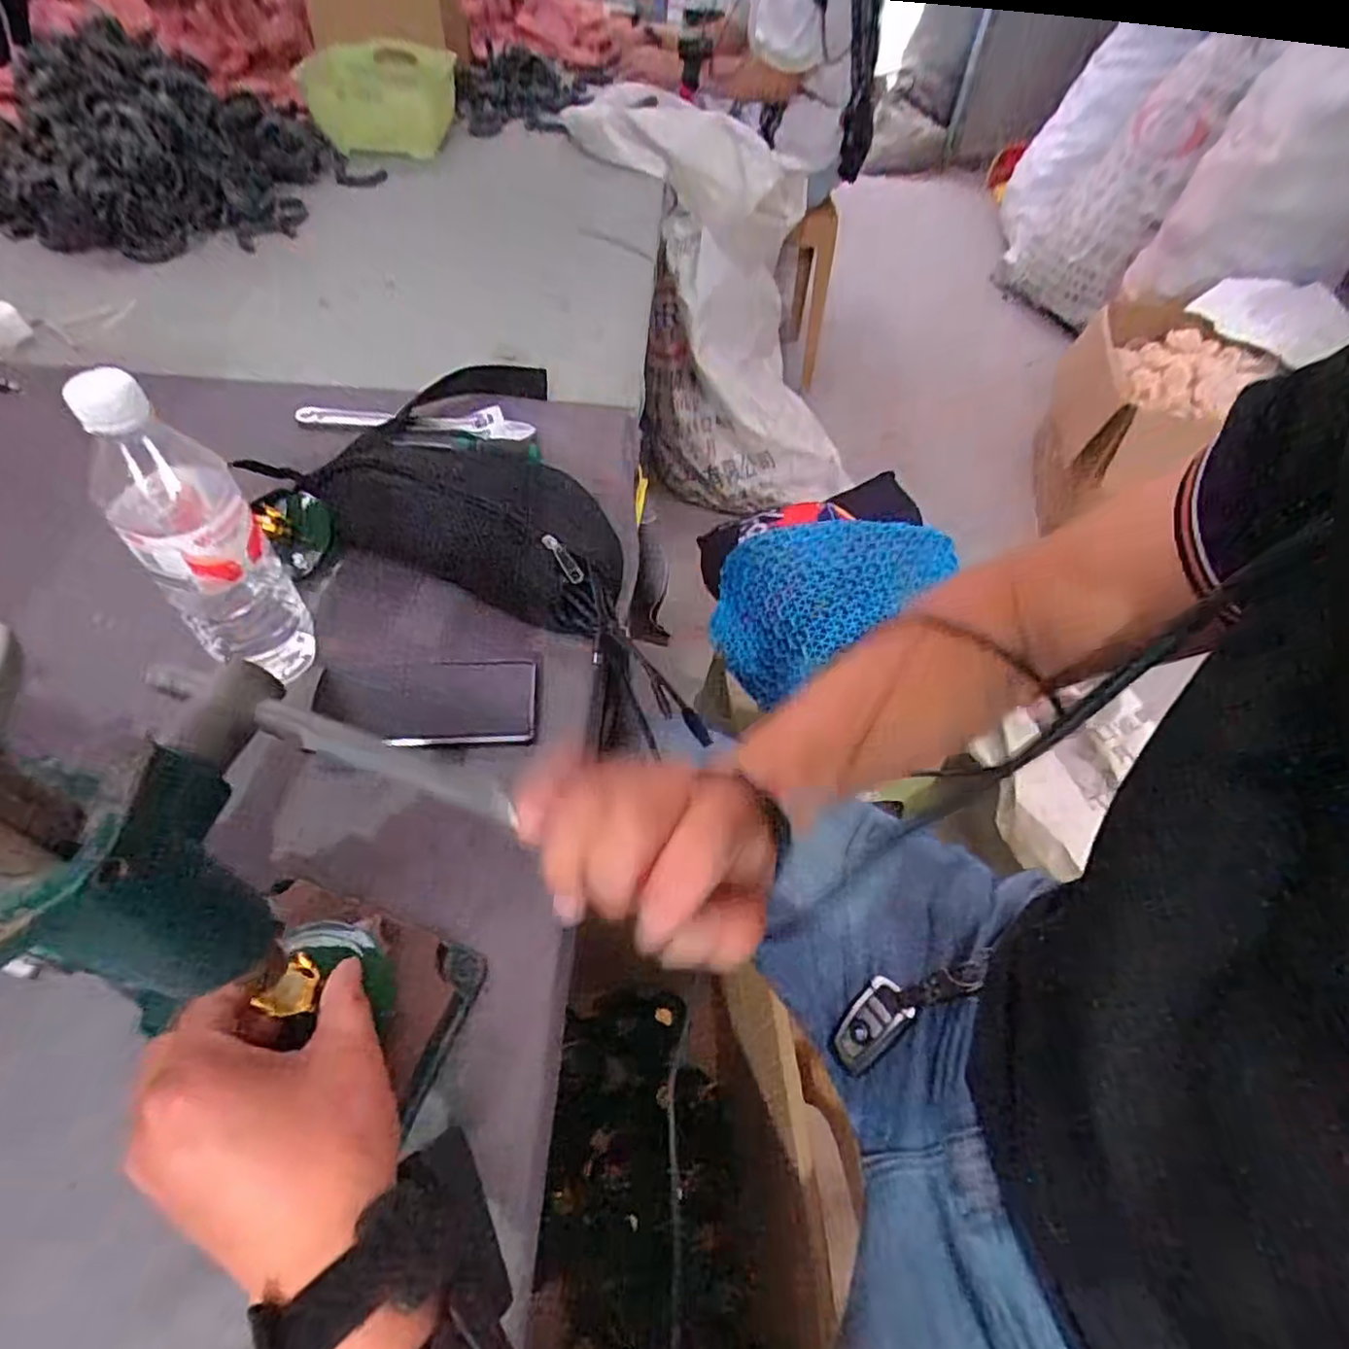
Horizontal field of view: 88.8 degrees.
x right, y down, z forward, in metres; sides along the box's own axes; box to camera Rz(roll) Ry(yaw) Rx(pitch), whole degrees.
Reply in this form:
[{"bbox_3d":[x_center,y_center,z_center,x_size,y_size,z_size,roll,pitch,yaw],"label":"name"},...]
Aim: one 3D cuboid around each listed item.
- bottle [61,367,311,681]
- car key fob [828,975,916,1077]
[{"bbox_3d":[-0.310,-0.082,0.457,0.071,0.229,0.062,-36,63,-26],"label":"bottle"},{"bbox_3d":[0.147,0.269,0.523,0.075,0.012,0.040,-55,43,5],"label":"car key fob"}]

